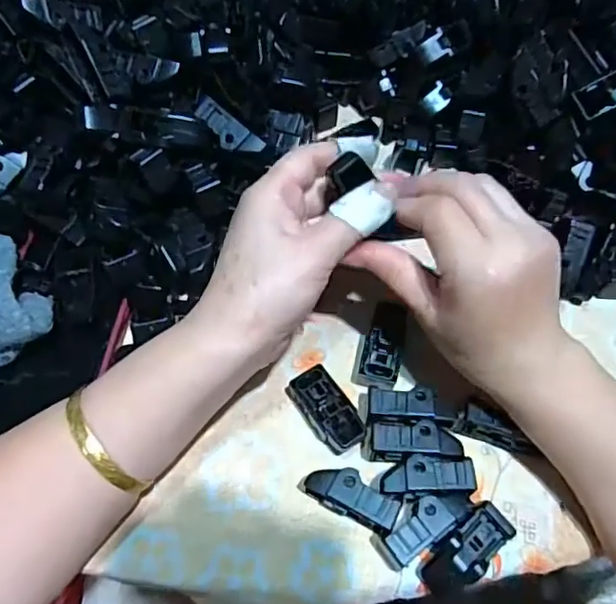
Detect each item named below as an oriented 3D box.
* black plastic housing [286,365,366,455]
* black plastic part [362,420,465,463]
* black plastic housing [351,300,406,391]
[{"bbox_3d":[0.011,0.060,0.325,0.023,0.014,0.047,-33,66,-18],"label":"black plastic housing"},{"bbox_3d":[0.054,0.075,0.313,0.050,0.014,0.020,-1,60,-2],"label":"black plastic part"},{"bbox_3d":[0.043,0.026,0.342,0.025,0.016,0.051,14,61,7],"label":"black plastic housing"}]

